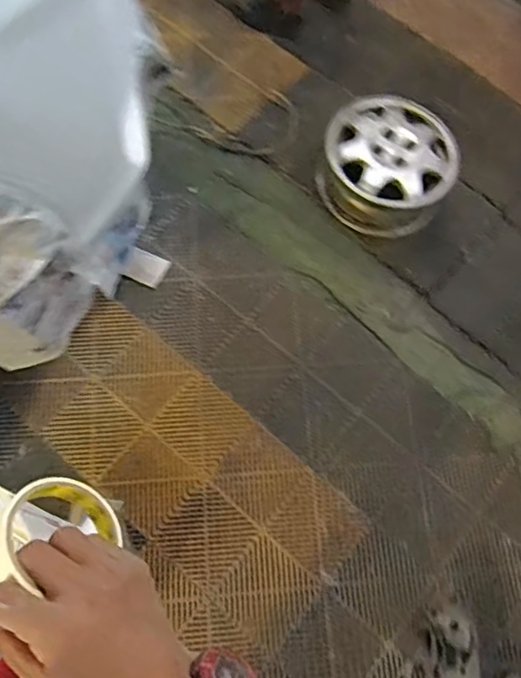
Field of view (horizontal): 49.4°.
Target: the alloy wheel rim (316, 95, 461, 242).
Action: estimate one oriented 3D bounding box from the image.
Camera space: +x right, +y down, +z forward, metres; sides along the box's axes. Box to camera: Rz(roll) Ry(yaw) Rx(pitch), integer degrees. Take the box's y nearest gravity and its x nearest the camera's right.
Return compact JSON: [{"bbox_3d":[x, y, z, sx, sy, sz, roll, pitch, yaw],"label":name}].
[{"bbox_3d":[0.367,-0.527,1.707,0.374,0.200,0.403,1,69,-3],"label":"alloy wheel rim"}]

